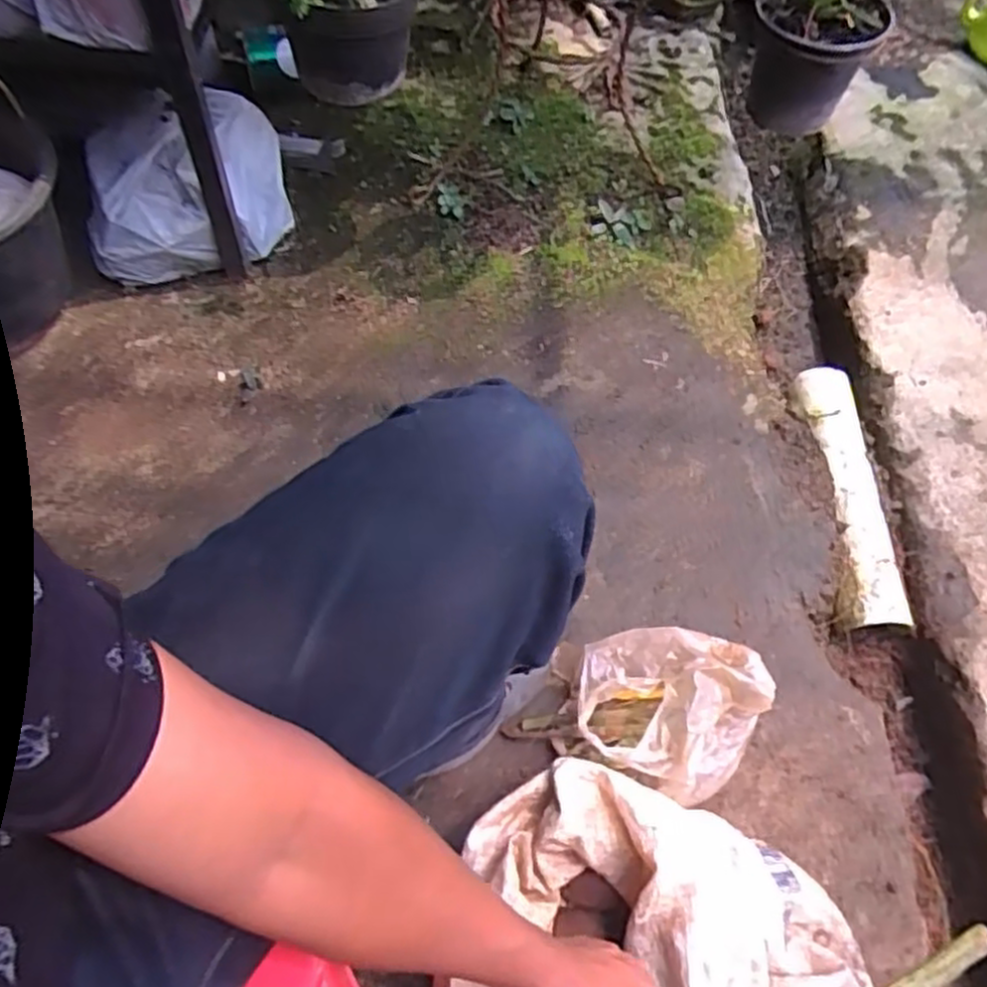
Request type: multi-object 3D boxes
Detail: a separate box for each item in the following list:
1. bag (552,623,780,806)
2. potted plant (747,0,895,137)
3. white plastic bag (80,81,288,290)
[{"bbox_3d":[0.180,0.217,0.764,0.186,0.096,0.173,18,61,7],"label":"bag"},{"bbox_3d":[0.408,-0.621,0.933,0.172,0.265,0.216,12,61,1],"label":"potted plant"},{"bbox_3d":[-0.406,-0.400,0.972,0.257,0.187,0.130,-17,62,-13],"label":"white plastic bag"}]

